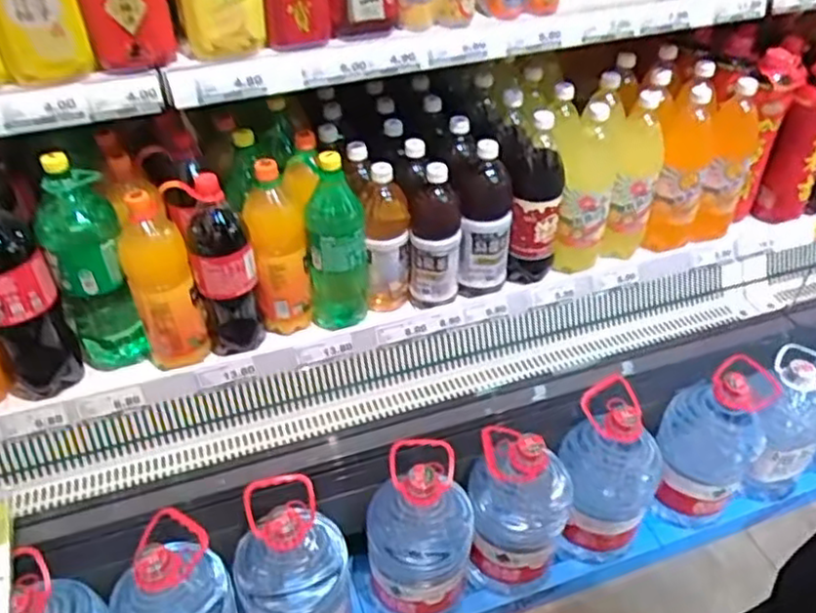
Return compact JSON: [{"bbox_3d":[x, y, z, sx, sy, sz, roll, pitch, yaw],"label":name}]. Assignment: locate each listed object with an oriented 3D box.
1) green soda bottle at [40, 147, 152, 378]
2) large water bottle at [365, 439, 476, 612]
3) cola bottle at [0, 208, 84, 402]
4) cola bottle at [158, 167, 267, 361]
[{"bbox_3d":[-0.436,-0.055,0.955,0.098,0.309,0.106,-21,44,-22],"label":"green soda bottle"},{"bbox_3d":[0.017,0.338,1.016,0.151,0.278,0.137,-1,40,0],"label":"large water bottle"},{"bbox_3d":[-0.519,-0.018,0.913,0.098,0.318,0.100,-25,46,-26],"label":"cola bottle"},{"bbox_3d":[-0.258,-0.056,0.969,0.081,0.270,0.079,-10,41,-11],"label":"cola bottle"}]

